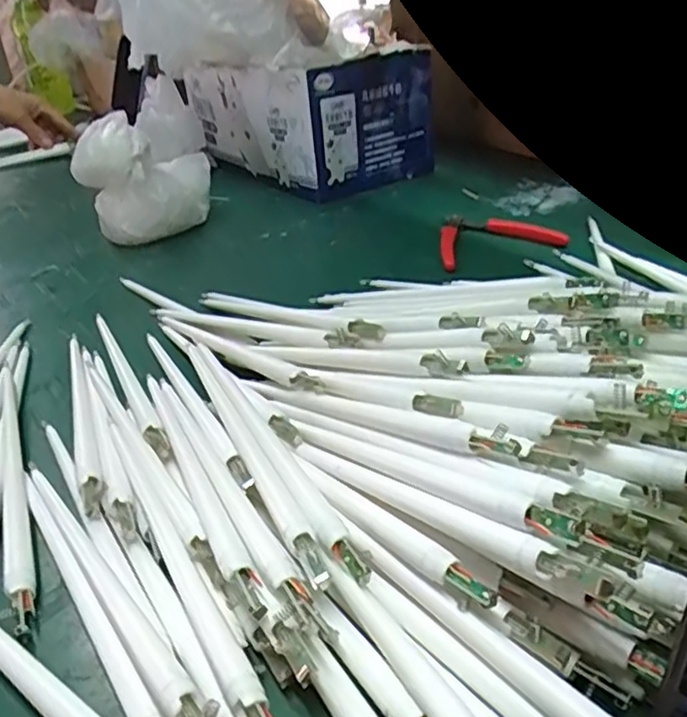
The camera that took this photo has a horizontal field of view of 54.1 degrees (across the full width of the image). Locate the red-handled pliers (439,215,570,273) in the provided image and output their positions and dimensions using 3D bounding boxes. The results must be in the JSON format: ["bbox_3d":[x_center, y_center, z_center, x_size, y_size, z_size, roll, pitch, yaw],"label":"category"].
[{"bbox_3d":[0.121,-0.105,0.574,0.111,0.011,0.088,-12,32,-13],"label":"red-handled pliers"}]

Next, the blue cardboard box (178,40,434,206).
[{"bbox_3d":[-0.048,-0.289,0.800,0.184,0.129,0.274,-23,35,-28],"label":"blue cardboard box"}]

